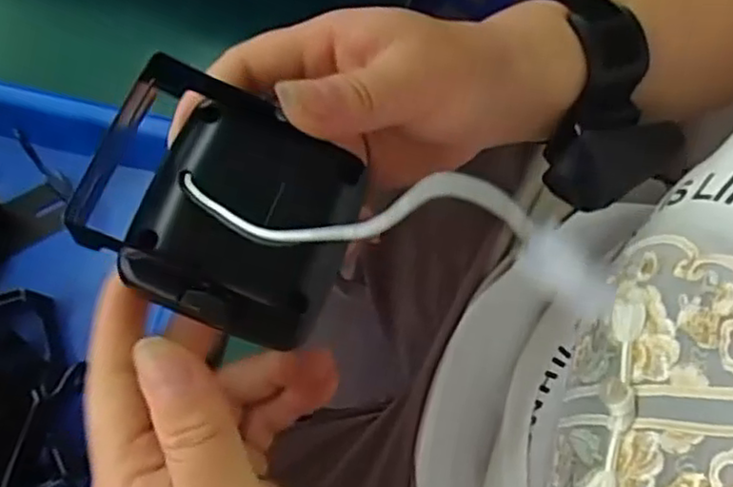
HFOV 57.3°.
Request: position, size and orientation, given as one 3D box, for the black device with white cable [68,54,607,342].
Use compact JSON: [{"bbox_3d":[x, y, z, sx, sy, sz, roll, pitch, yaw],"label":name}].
[{"bbox_3d":[-0.013,-0.006,0.197,0.160,0.041,0.072,13,74,28],"label":"black device with white cable"}]

